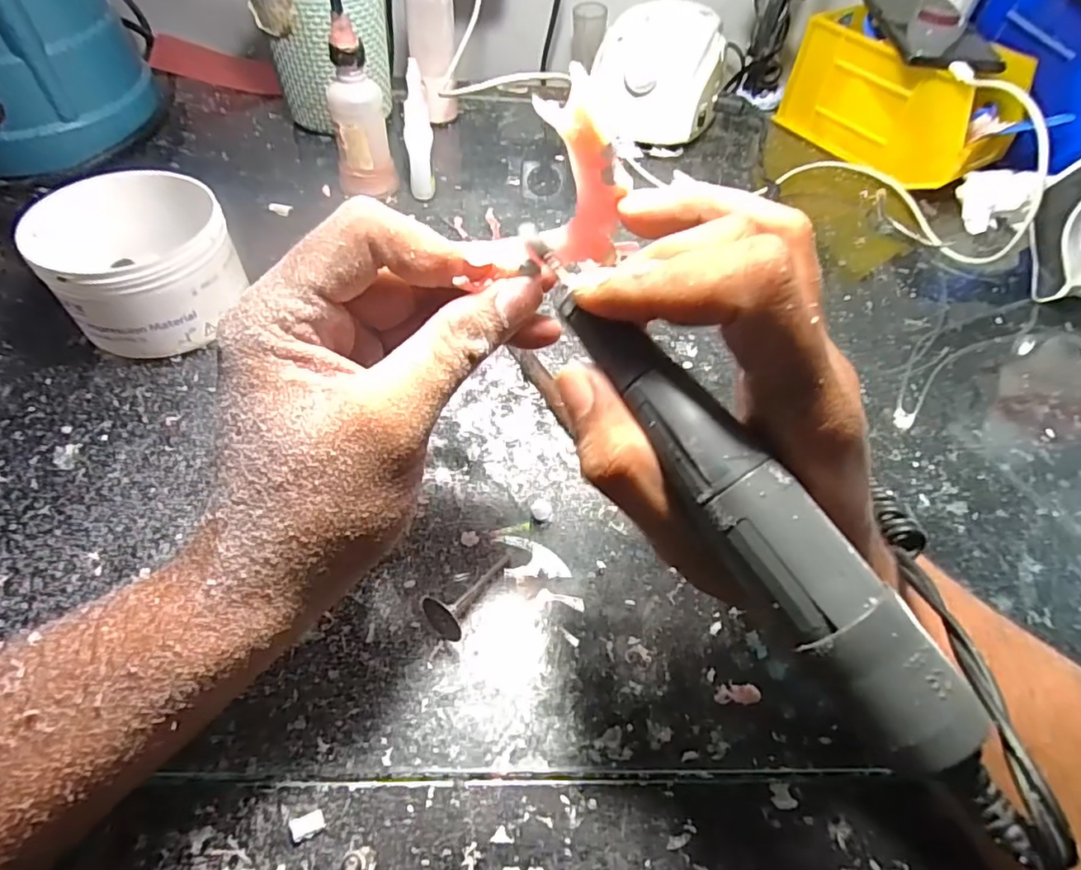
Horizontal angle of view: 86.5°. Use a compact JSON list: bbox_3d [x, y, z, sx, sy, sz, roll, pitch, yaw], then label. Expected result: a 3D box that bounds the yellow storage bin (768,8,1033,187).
[{"bbox_3d":[0.309,-0.287,0.496,0.097,0.086,0.172,-28,60,-23],"label":"yellow storage bin"}]

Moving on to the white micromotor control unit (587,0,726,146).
[{"bbox_3d":[0.103,-0.309,0.499,0.107,0.079,0.119,16,53,7],"label":"white micromotor control unit"}]

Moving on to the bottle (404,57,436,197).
[{"bbox_3d":[-0.086,-0.211,0.405,0.019,0.086,0.022,-4,53,-8],"label":"bottle"}]

